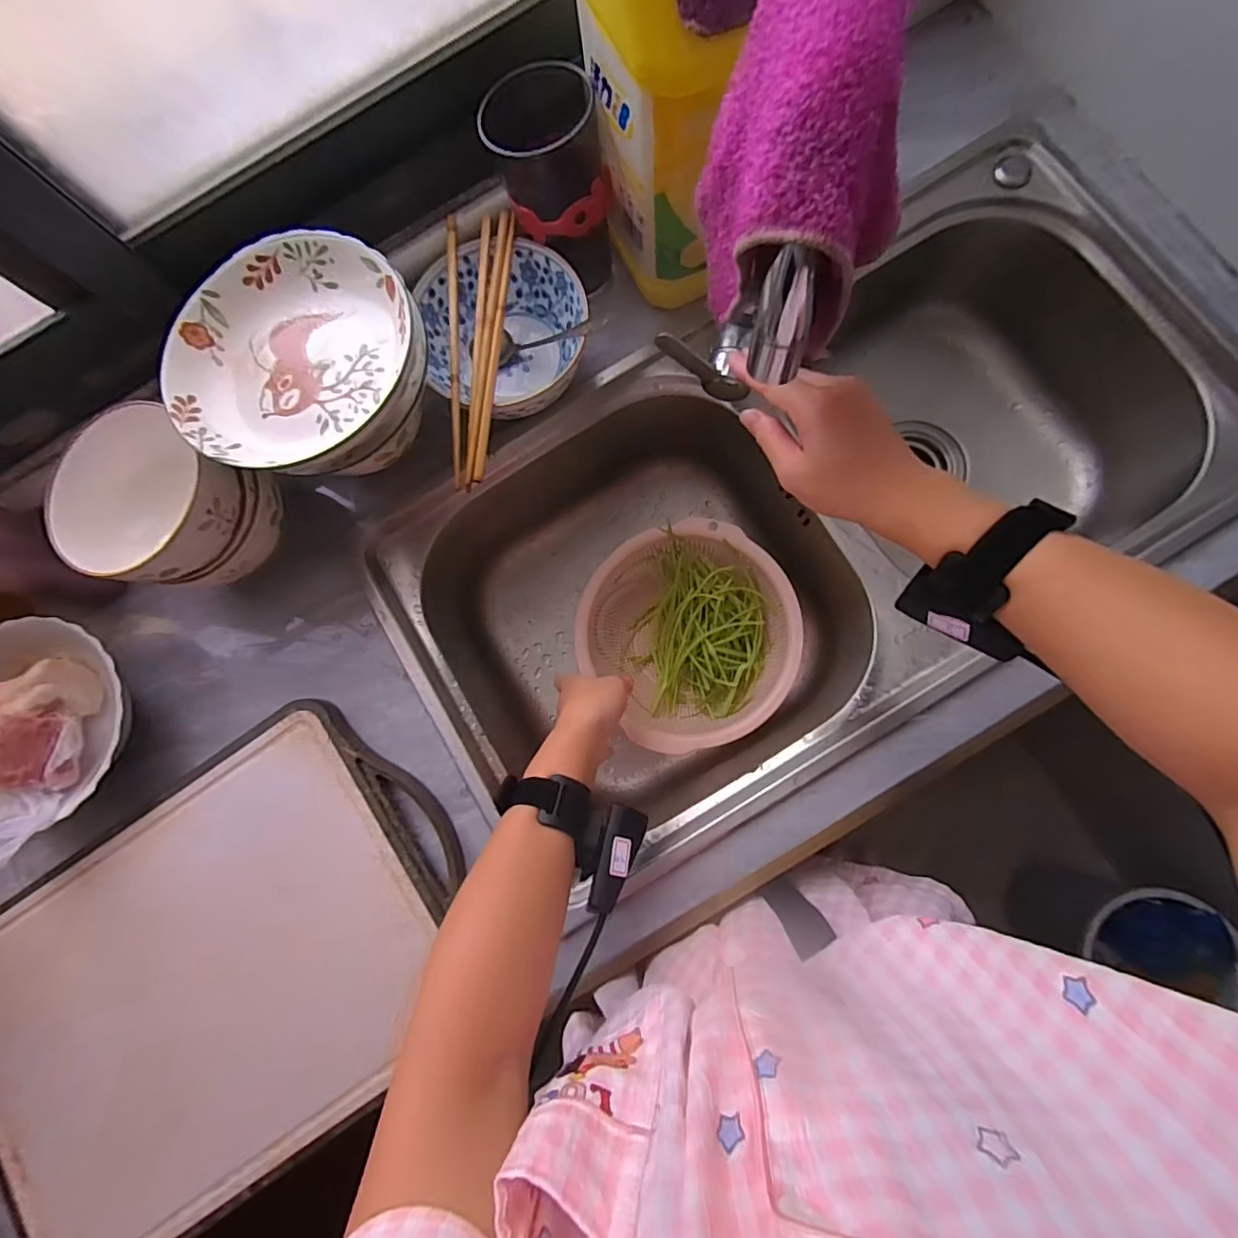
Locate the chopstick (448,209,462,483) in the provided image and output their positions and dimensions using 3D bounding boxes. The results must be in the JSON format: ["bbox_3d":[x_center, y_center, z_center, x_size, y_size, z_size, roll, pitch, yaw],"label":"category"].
[{"bbox_3d":[-0.131,-0.215,0.440,0.008,0.012,0.233,-5,82,4],"label":"chopstick"}]

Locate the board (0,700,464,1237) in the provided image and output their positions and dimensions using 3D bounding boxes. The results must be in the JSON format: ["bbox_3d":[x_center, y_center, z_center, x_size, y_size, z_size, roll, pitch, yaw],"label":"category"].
[{"bbox_3d":[-0.324,0.285,0.447,0.421,0.030,0.296,-35,81,-1],"label":"board"}]

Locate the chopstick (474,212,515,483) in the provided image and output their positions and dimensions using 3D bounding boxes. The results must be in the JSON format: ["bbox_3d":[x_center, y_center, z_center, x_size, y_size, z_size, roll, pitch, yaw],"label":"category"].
[{"bbox_3d":[-0.099,-0.219,0.436,0.010,0.011,0.225,3,82,5],"label":"chopstick"}]

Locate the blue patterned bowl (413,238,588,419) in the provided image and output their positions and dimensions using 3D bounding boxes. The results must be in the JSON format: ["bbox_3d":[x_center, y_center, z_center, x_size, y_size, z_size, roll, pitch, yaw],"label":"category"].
[{"bbox_3d":[-0.096,-0.238,0.475,0.139,0.054,0.139,-1,82,5],"label":"blue patterned bowl"}]

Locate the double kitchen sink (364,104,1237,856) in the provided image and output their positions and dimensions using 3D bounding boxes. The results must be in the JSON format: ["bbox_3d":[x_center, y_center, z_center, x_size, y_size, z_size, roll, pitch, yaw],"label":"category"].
[{"bbox_3d":[0.186,-0.106,0.568,0.778,0.205,0.429,-29,81,0],"label":"double kitchen sink"}]

